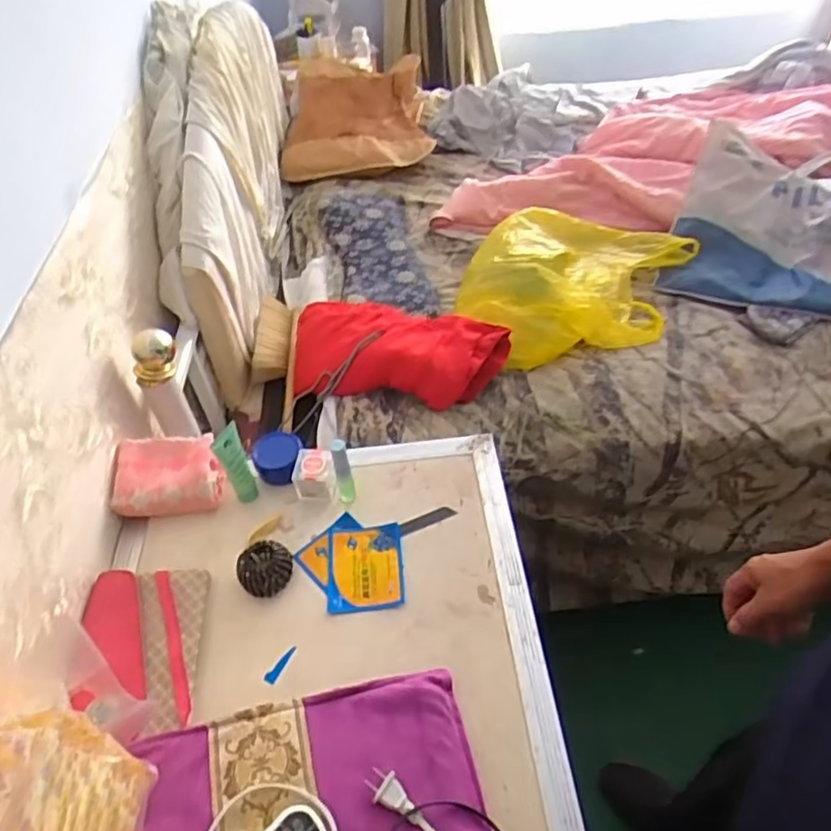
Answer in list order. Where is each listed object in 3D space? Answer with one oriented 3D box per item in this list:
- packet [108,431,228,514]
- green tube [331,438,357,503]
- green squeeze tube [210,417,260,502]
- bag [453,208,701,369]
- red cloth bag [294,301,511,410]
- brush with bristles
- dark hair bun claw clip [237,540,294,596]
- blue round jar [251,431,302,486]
[{"bbox_3d":[-0.323,0.074,0.829,0.133,0.050,0.111,-8,48,-2],"label":"packet"},{"bbox_3d":[-0.090,0.073,0.783,0.022,0.101,0.026,-12,48,-6],"label":"green tube"},{"bbox_3d":[-0.224,0.064,0.791,0.018,0.120,0.035,30,57,28],"label":"green squeeze tube"},{"bbox_3d":[0.304,-0.268,1.229,0.377,0.118,0.475,20,53,22],"label":"bag"},{"bbox_3d":[-0.034,-0.110,1.104,0.377,0.101,0.206,7,49,11],"label":"red cloth bag"},{"bbox_3d":[-0.260,-0.102,1.166,0.090,0.049,0.364,-6,47,0],"label":"brush with bristles"},{"bbox_3d":[-0.177,0.178,0.735,0.062,0.033,0.052,-31,52,-22],"label":"dark hair bun claw clip"},{"bbox_3d":[-0.182,0.055,0.838,0.062,0.035,0.070,1,48,6],"label":"blue round jar"}]

